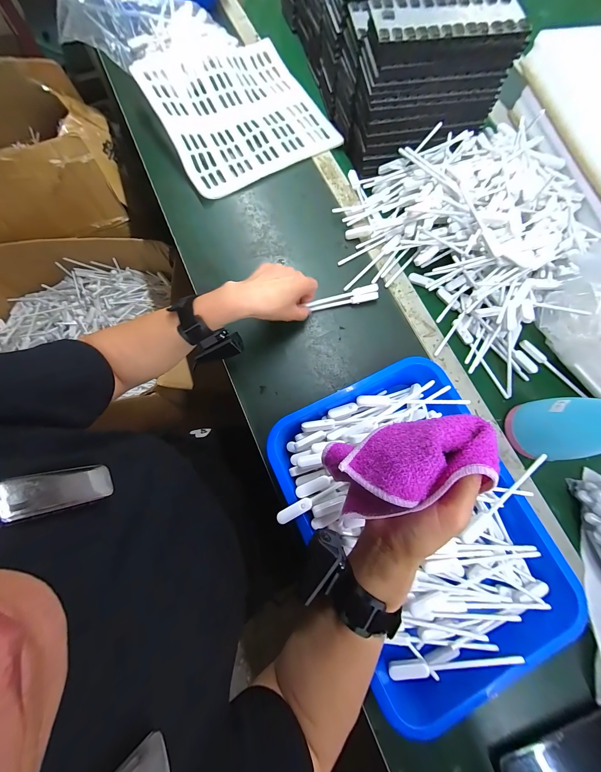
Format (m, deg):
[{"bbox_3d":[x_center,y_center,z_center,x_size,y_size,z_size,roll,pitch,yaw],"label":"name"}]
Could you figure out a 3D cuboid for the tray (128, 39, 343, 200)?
[{"bbox_3d":[-0.120,-0.526,0.536,0.290,0.025,0.291,-29,84,-11],"label":"tray"}]

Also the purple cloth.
[{"bbox_3d":[0.094,0.070,0.254,0.123,0.107,0.066,-15,77,-6],"label":"purple cloth"}]

